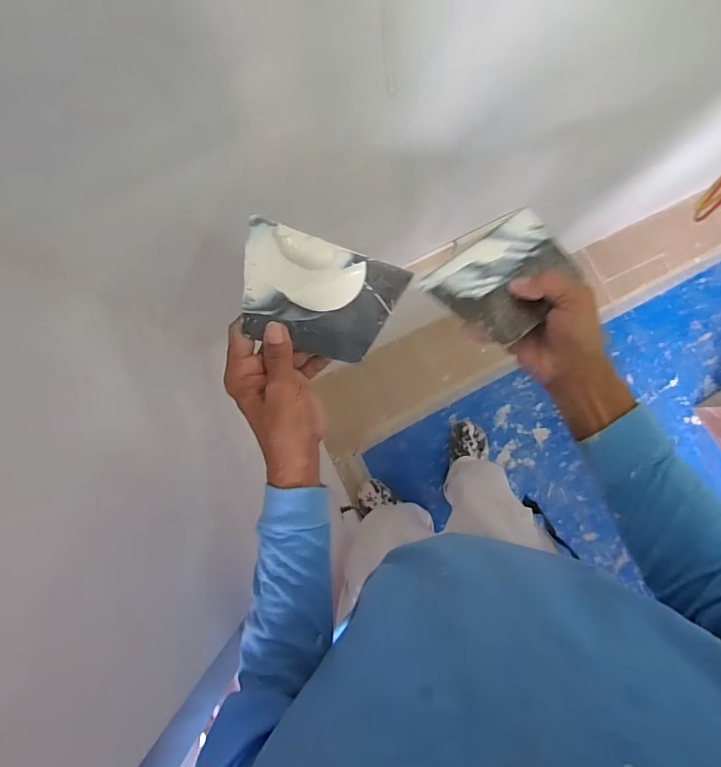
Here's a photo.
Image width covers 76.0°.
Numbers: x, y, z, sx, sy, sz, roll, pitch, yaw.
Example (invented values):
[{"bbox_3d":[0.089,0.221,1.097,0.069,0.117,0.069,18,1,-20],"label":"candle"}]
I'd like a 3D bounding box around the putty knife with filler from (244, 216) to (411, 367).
[{"bbox_3d":[-0.034,-0.071,0.396,0.139,0.007,0.094,13,112,-25],"label":"putty knife with filler"}]

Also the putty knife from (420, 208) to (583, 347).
[{"bbox_3d":[0.135,-0.096,0.419,0.132,0.007,0.093,-38,77,-15],"label":"putty knife"}]

